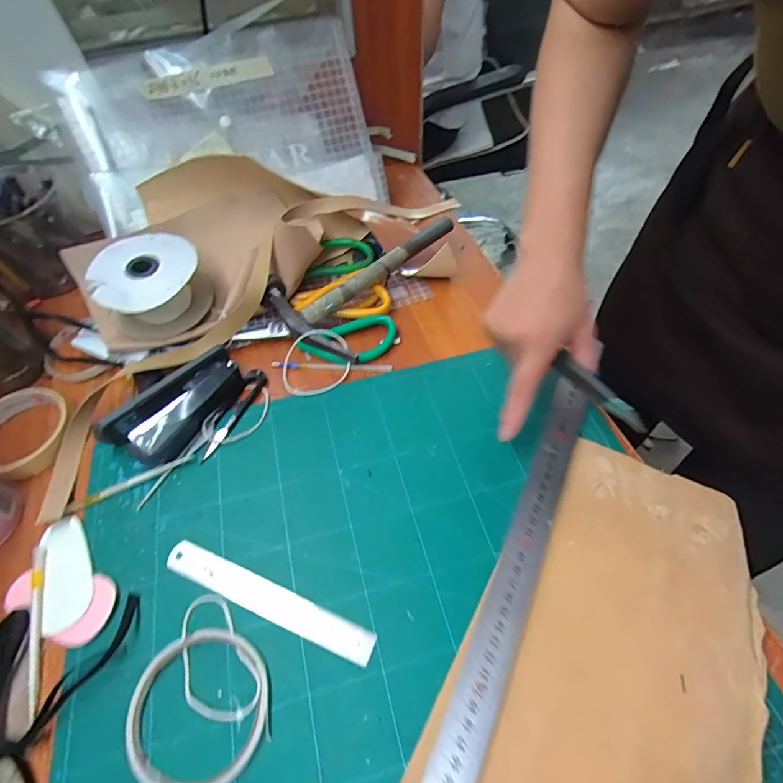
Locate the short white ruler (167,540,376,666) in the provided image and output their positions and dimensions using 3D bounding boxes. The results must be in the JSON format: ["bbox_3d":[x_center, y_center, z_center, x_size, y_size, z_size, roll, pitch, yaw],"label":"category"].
[{"bbox_3d":[-0.092,0.151,0.319,0.166,0.004,0.024,19,58,15],"label":"short white ruler"}]

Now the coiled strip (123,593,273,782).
[{"bbox_3d":[-0.128,0.199,0.285,0.089,0.008,0.102,-40,62,-23],"label":"coiled strip"}]

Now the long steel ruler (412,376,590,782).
[{"bbox_3d":[0.067,0.169,0.295,0.033,0.006,0.447,19,59,19],"label":"long steel ruler"}]

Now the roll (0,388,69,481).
[{"bbox_3d":[-0.337,0.035,0.397,0.089,0.024,0.082,28,61,20],"label":"roll"}]

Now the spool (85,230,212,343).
[{"bbox_3d":[-0.238,-0.106,0.442,0.096,0.059,0.098,-1,55,2],"label":"spool"}]

